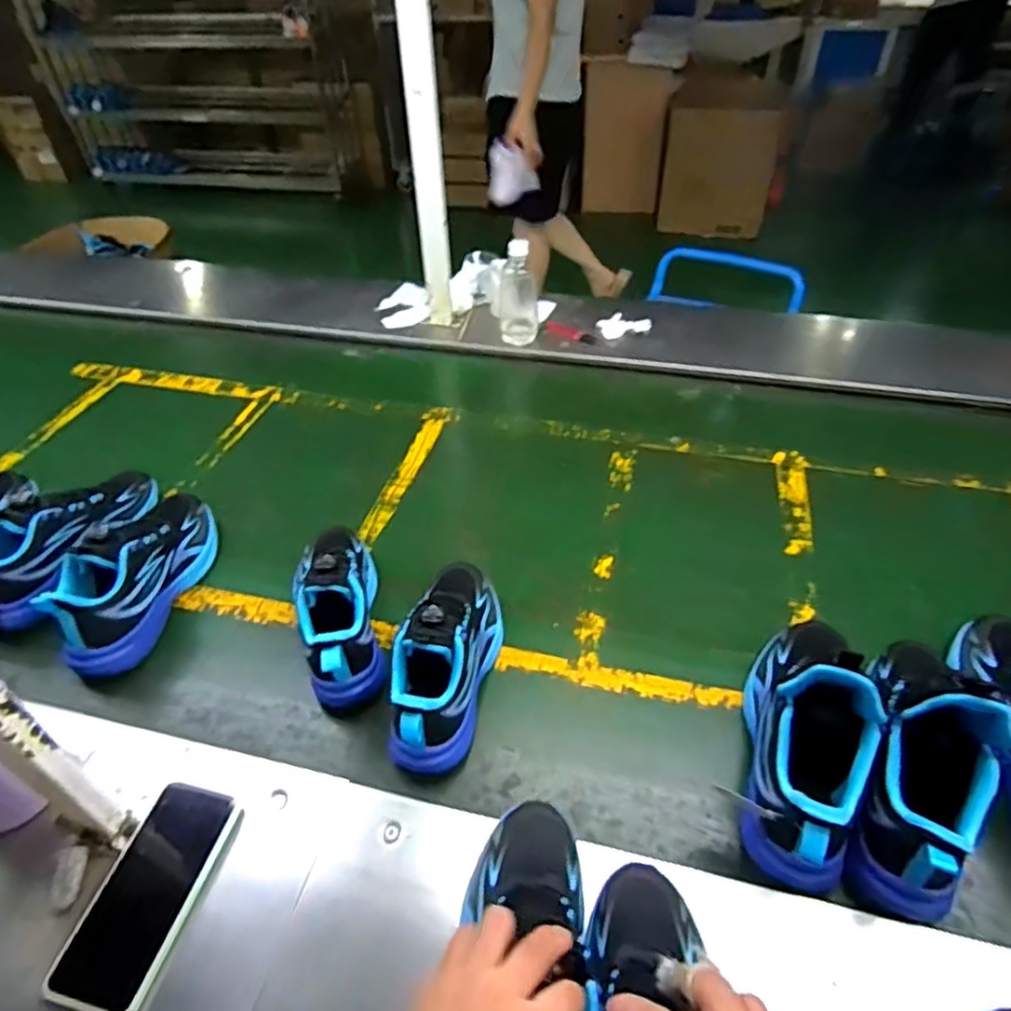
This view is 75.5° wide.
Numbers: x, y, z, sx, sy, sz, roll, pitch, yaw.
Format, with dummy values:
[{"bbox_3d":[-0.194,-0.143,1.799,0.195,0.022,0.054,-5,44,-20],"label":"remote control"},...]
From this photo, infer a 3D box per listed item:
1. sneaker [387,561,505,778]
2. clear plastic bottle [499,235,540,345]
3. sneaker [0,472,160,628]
[{"bbox_3d":[-0.053,0.140,0.649,0.085,0.110,0.230,3,43,6],"label":"sneaker"},{"bbox_3d":[0.020,-0.365,1.127,0.075,0.166,0.054,-1,43,2],"label":"clear plastic bottle"},{"bbox_3d":[-0.539,0.030,0.786,0.102,0.095,0.259,8,44,11],"label":"sneaker"}]

